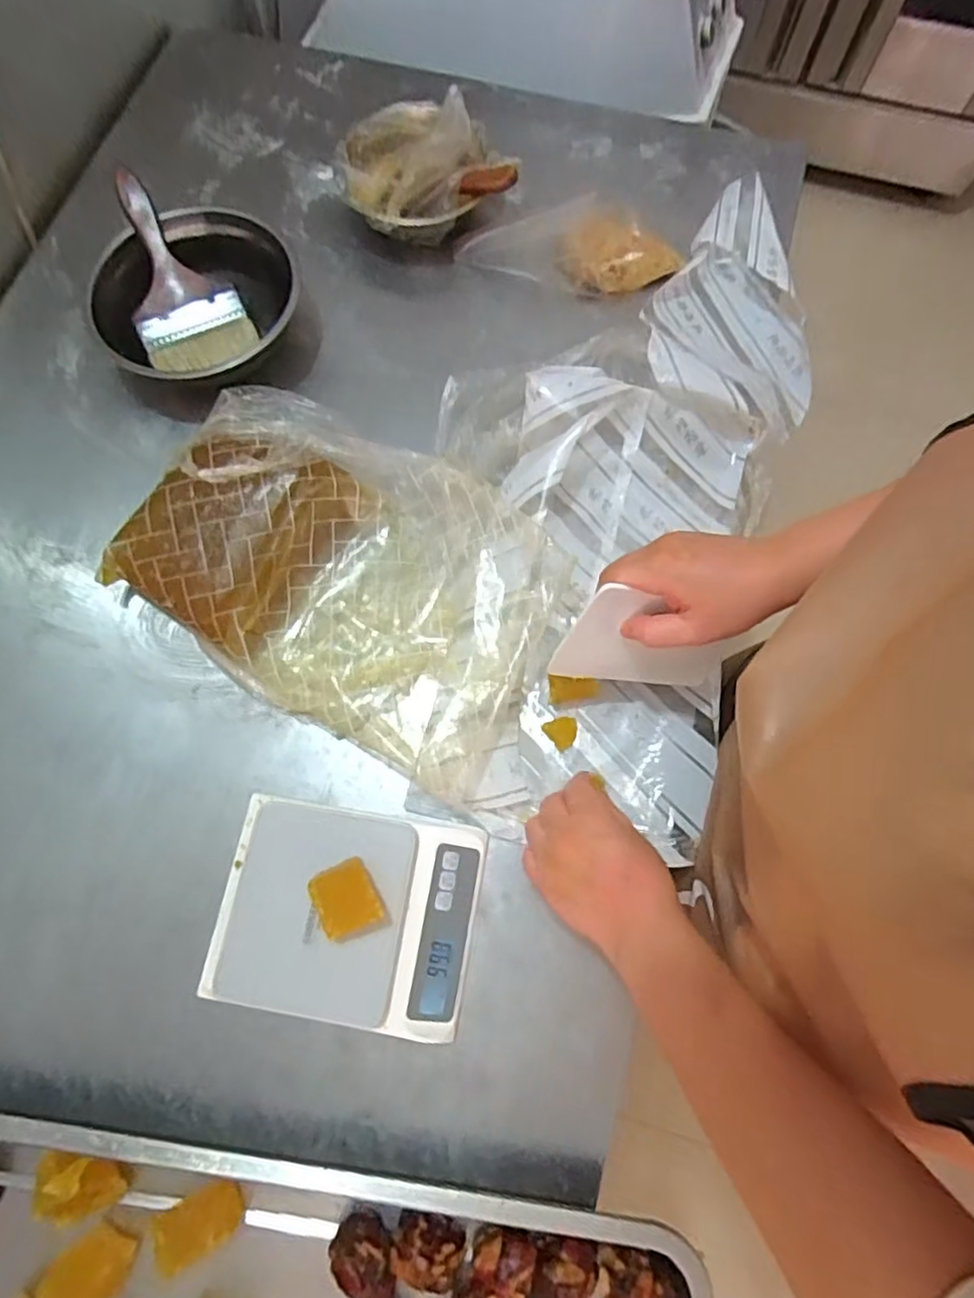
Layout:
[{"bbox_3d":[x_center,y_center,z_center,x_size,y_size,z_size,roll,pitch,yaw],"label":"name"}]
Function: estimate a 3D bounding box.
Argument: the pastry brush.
[{"bbox_3d":[-0.313,-0.370,0.636,0.102,0.014,0.203,-26,94,-7],"label":"pastry brush"}]

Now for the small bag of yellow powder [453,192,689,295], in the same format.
[{"bbox_3d":[0.086,-0.411,0.661,0.221,0.054,0.065,-3,73,0],"label":"small bag of yellow powder"}]

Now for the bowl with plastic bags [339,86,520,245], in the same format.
[{"bbox_3d":[-0.065,-0.506,0.677,0.177,0.087,0.161,0,73,1],"label":"bowl with plastic bags"}]

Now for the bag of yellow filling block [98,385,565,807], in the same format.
[{"bbox_3d":[-0.111,-0.067,0.545,0.350,0.073,0.245,27,75,9],"label":"bag of yellow filling block"}]

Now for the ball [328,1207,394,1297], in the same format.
[{"bbox_3d":[-0.078,0.399,0.426,0.049,0.033,0.045,0,73,1],"label":"ball"}]

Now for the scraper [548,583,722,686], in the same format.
[{"bbox_3d":[0.123,-0.004,0.491,0.129,0.089,0.009,11,44,-16],"label":"scraper"}]

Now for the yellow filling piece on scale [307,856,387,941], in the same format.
[{"bbox_3d":[-0.099,0.179,0.464,0.042,0.026,0.047,-29,75,-8],"label":"yellow filling piece on scale"}]

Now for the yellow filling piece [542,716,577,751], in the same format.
[{"bbox_3d":[0.064,0.067,0.536,0.027,0.009,0.027,-38,76,-10],"label":"yellow filling piece"}]

